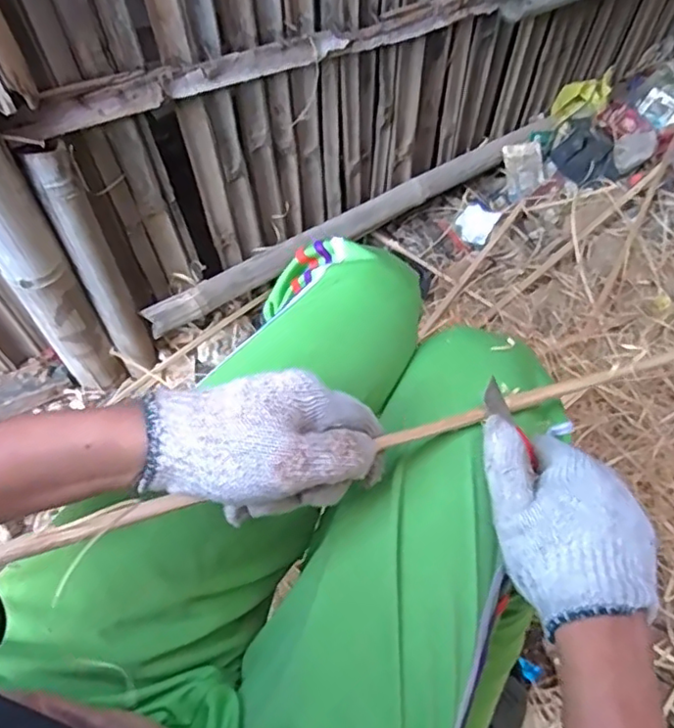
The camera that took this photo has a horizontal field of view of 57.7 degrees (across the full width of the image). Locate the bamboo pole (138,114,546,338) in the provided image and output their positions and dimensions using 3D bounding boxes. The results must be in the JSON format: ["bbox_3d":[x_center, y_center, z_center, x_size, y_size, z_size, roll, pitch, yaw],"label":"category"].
[{"bbox_3d":[0.058,-0.252,1.012,0.807,0.038,0.047,-31,68,-20],"label":"bamboo pole"}]

